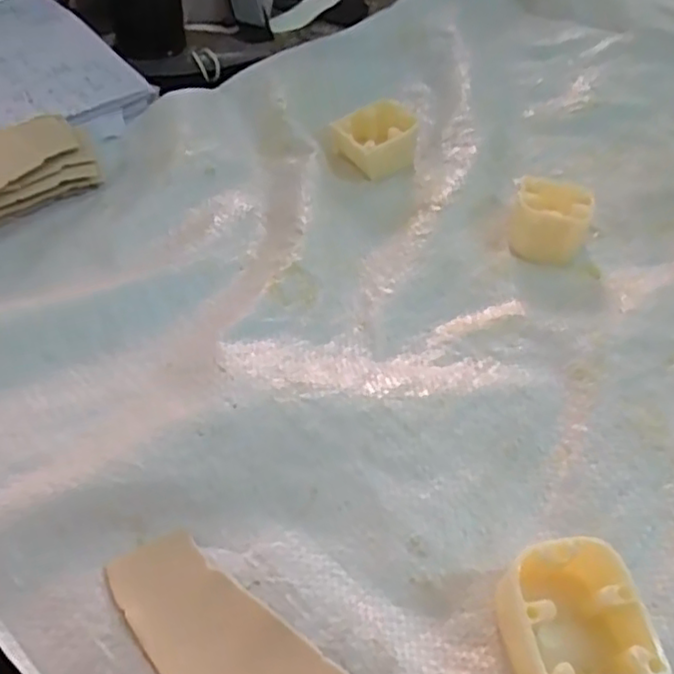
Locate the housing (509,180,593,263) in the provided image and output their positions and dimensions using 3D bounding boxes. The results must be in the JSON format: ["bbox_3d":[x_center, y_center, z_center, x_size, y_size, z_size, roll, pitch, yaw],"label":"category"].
[{"bbox_3d":[0.144,-0.077,0.454,0.049,0.034,0.045,15,47,9],"label":"housing"}]

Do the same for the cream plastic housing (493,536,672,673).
[{"bbox_3d":[0.091,0.114,0.267,0.055,0.033,0.054,-7,47,-11],"label":"cream plastic housing"}]

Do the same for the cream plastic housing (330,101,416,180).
[{"bbox_3d":[0.027,-0.151,0.513,0.054,0.031,0.050,-19,51,-21],"label":"cream plastic housing"}]

